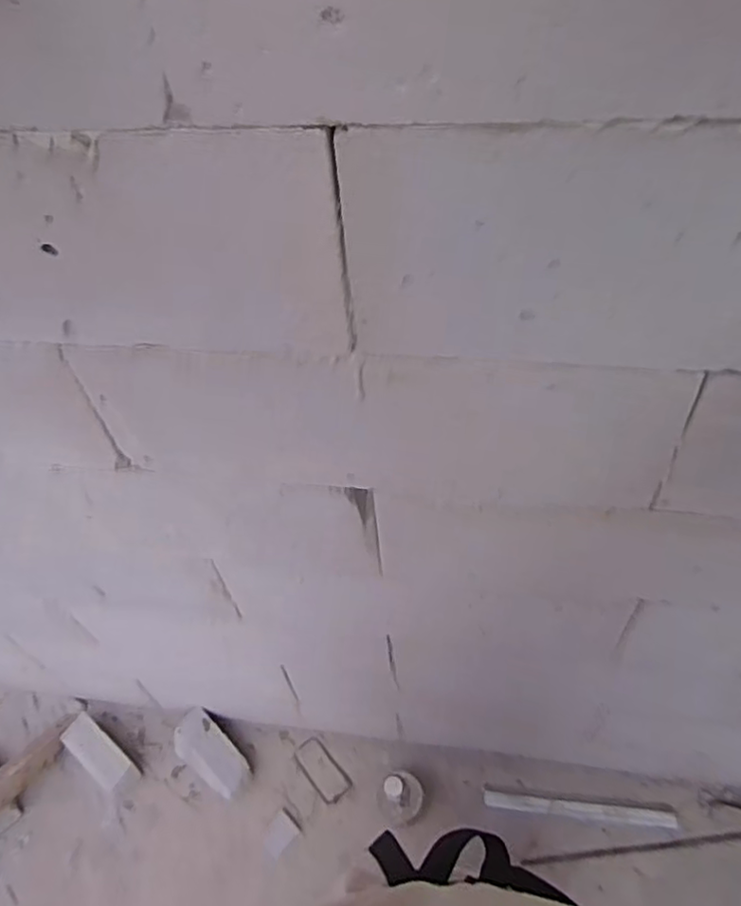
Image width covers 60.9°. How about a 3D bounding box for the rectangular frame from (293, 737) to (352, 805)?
[{"bbox_3d":[-0.113,0.743,1.476,0.069,0.017,0.163,-35,43,-22],"label":"rectangular frame"}]

